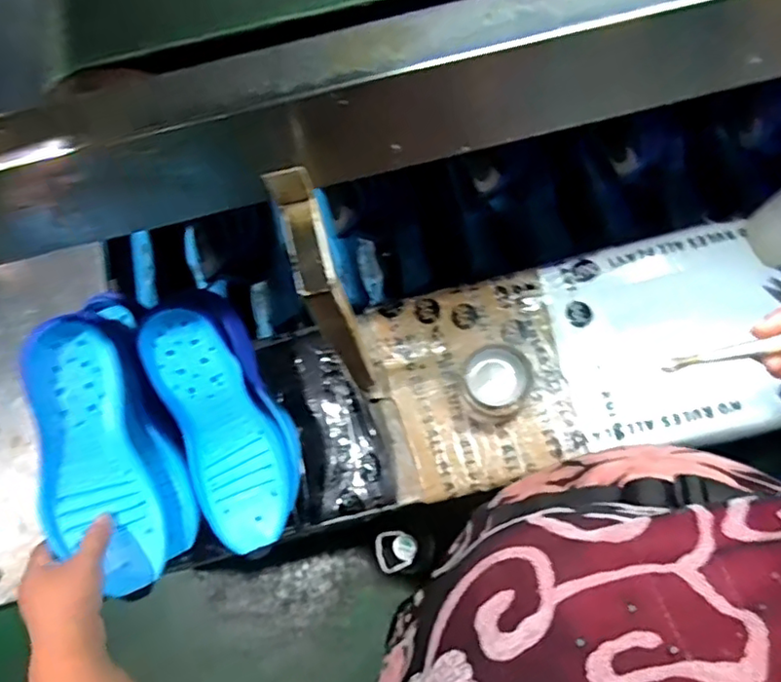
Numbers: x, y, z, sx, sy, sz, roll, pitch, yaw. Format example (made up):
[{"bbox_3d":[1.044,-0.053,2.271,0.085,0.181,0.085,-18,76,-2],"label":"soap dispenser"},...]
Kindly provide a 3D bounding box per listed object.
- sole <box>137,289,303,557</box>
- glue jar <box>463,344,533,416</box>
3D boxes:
[{"bbox_3d":[-0.166,0.080,0.628,0.112,0.064,0.272,-21,89,-5],"label":"sole"},{"bbox_3d":[0.122,0.044,0.694,0.081,0.048,0.082,4,71,3],"label":"glue jar"}]

